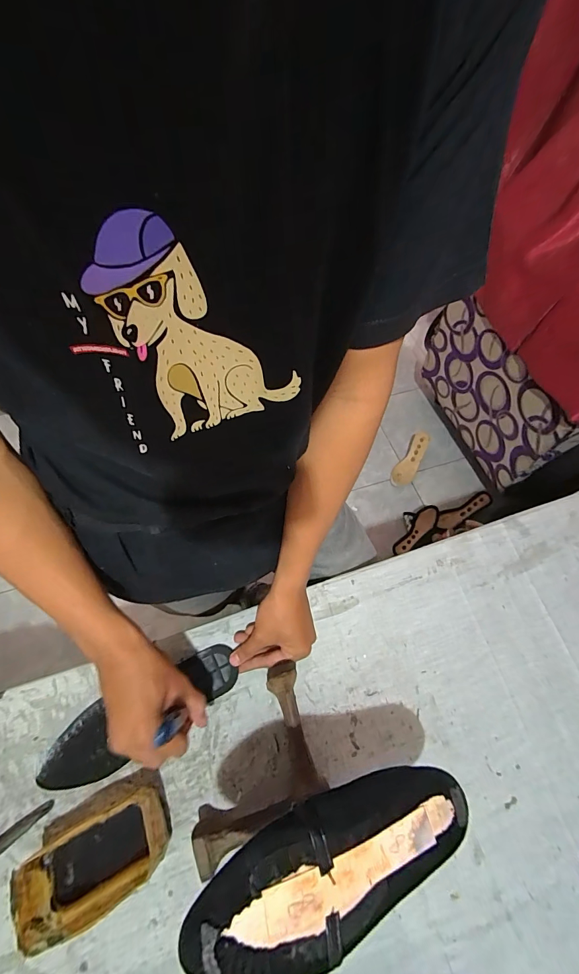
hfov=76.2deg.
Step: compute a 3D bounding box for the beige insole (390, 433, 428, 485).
[{"bbox_3d":[0.489,-0.112,1.485,0.083,0.023,0.237,29,84,11],"label":"beige insole"}]

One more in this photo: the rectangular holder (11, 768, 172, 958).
[{"bbox_3d":[-0.196,0.370,0.377,0.128,0.063,0.087,-26,67,-15],"label":"rectangular holder"}]

